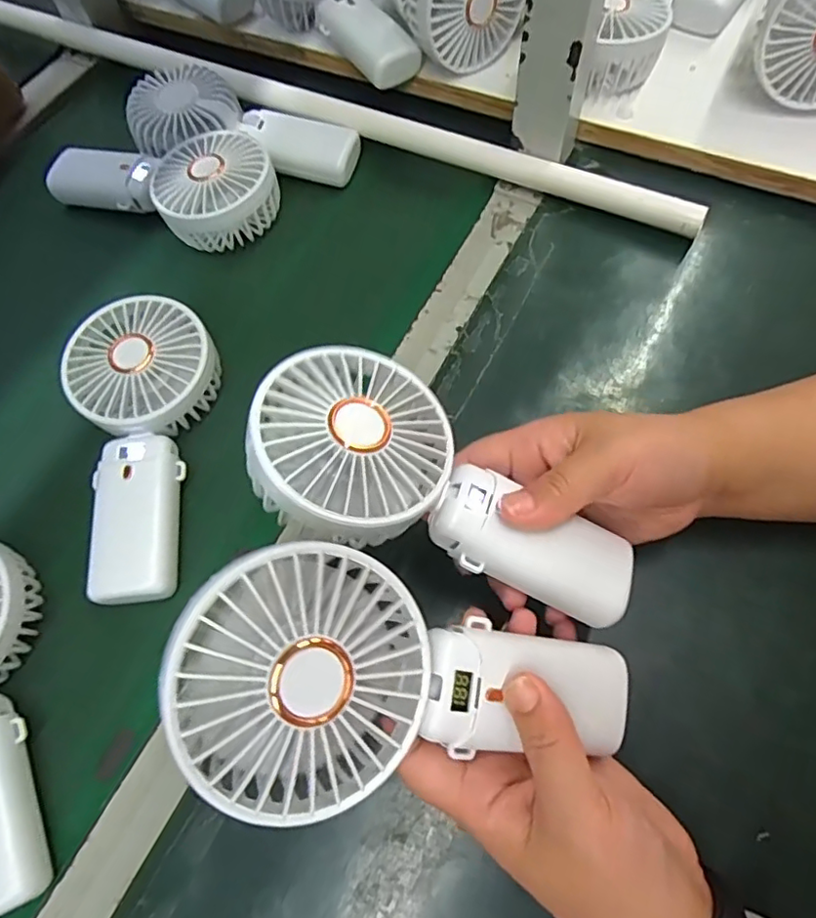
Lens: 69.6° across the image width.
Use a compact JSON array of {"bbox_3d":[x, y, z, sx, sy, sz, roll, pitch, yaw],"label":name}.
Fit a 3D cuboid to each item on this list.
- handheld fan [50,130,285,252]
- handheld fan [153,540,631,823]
[{"bbox_3d":[-0.183,-0.215,0.442,0.185,0.037,0.090,20,68,10],"label":"handheld fan"},{"bbox_3d":[0.006,0.084,0.221,0.182,0.033,0.080,14,66,-24],"label":"handheld fan"}]

